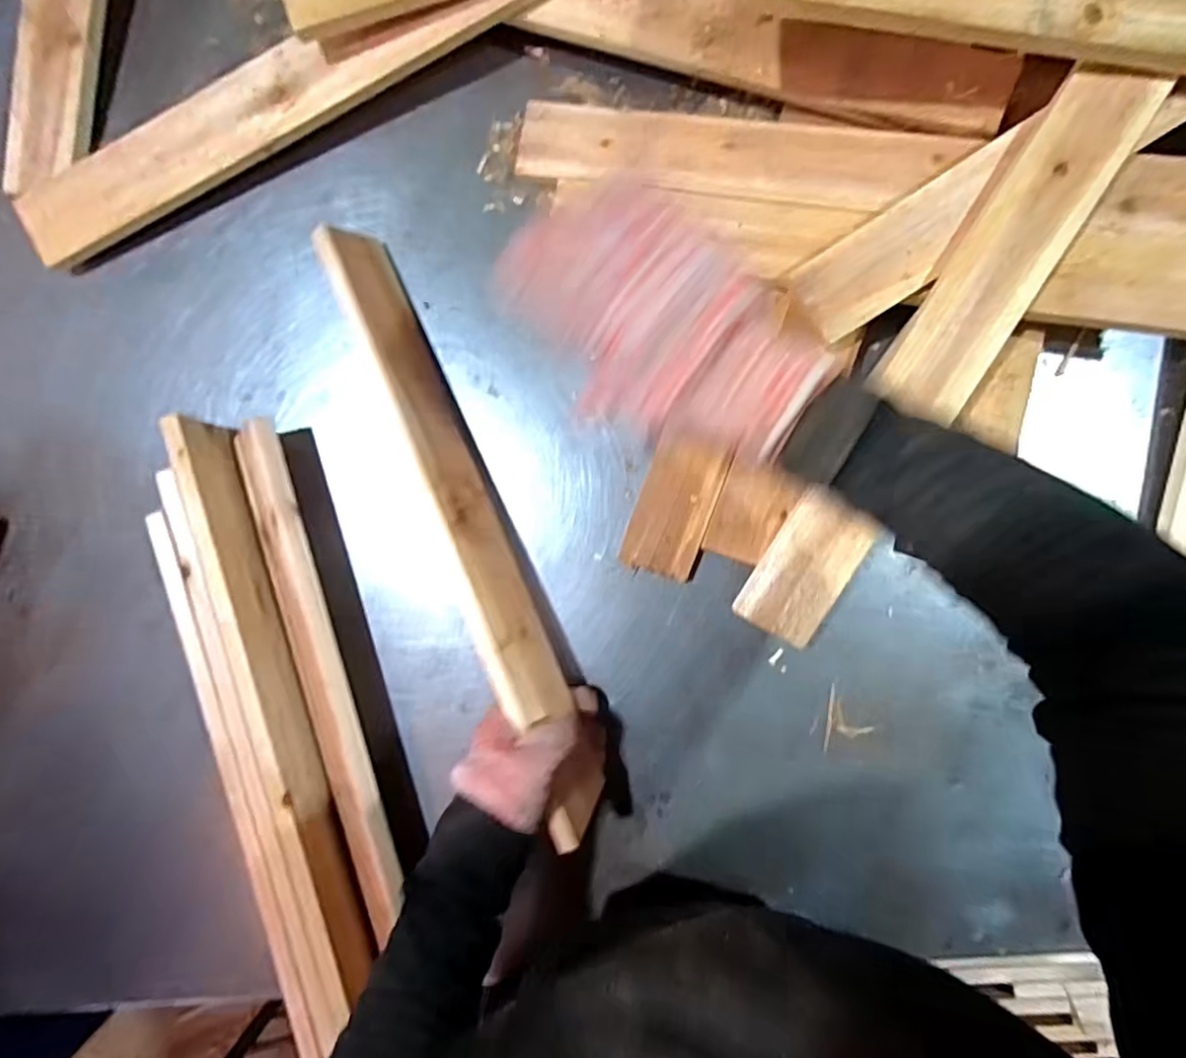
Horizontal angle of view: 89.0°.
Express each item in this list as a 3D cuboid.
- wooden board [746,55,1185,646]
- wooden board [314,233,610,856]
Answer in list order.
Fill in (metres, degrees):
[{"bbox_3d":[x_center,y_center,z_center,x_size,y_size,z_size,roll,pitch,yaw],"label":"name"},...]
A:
[{"bbox_3d":[0.238,-0.110,0.422,0.063,0.014,0.427,30,98,2],"label":"wooden board"},{"bbox_3d":[-0.097,-0.009,0.456,0.016,0.076,0.472,-26,82,28],"label":"wooden board"}]

